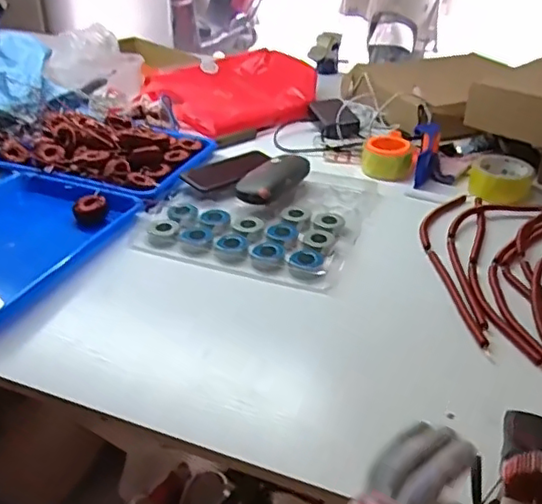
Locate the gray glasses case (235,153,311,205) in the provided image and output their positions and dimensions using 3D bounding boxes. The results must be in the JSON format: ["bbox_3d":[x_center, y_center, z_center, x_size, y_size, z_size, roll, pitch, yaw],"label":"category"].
[{"bbox_3d":[0.006,-0.112,0.981,0.063,0.039,0.160,19,37,25],"label":"gray glasses case"}]

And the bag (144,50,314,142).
[{"bbox_3d":[-0.078,-0.350,1.337,0.336,0.069,0.317,-19,38,-28],"label":"bag"}]

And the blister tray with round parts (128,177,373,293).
[{"bbox_3d":[-0.013,-0.053,0.950,0.308,0.037,0.302,12,34,16],"label":"blister tray with round parts"}]

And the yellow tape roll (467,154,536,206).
[{"bbox_3d":[0.377,-0.123,1.012,0.096,0.039,0.117,14,35,18],"label":"yellow tape roll"}]

